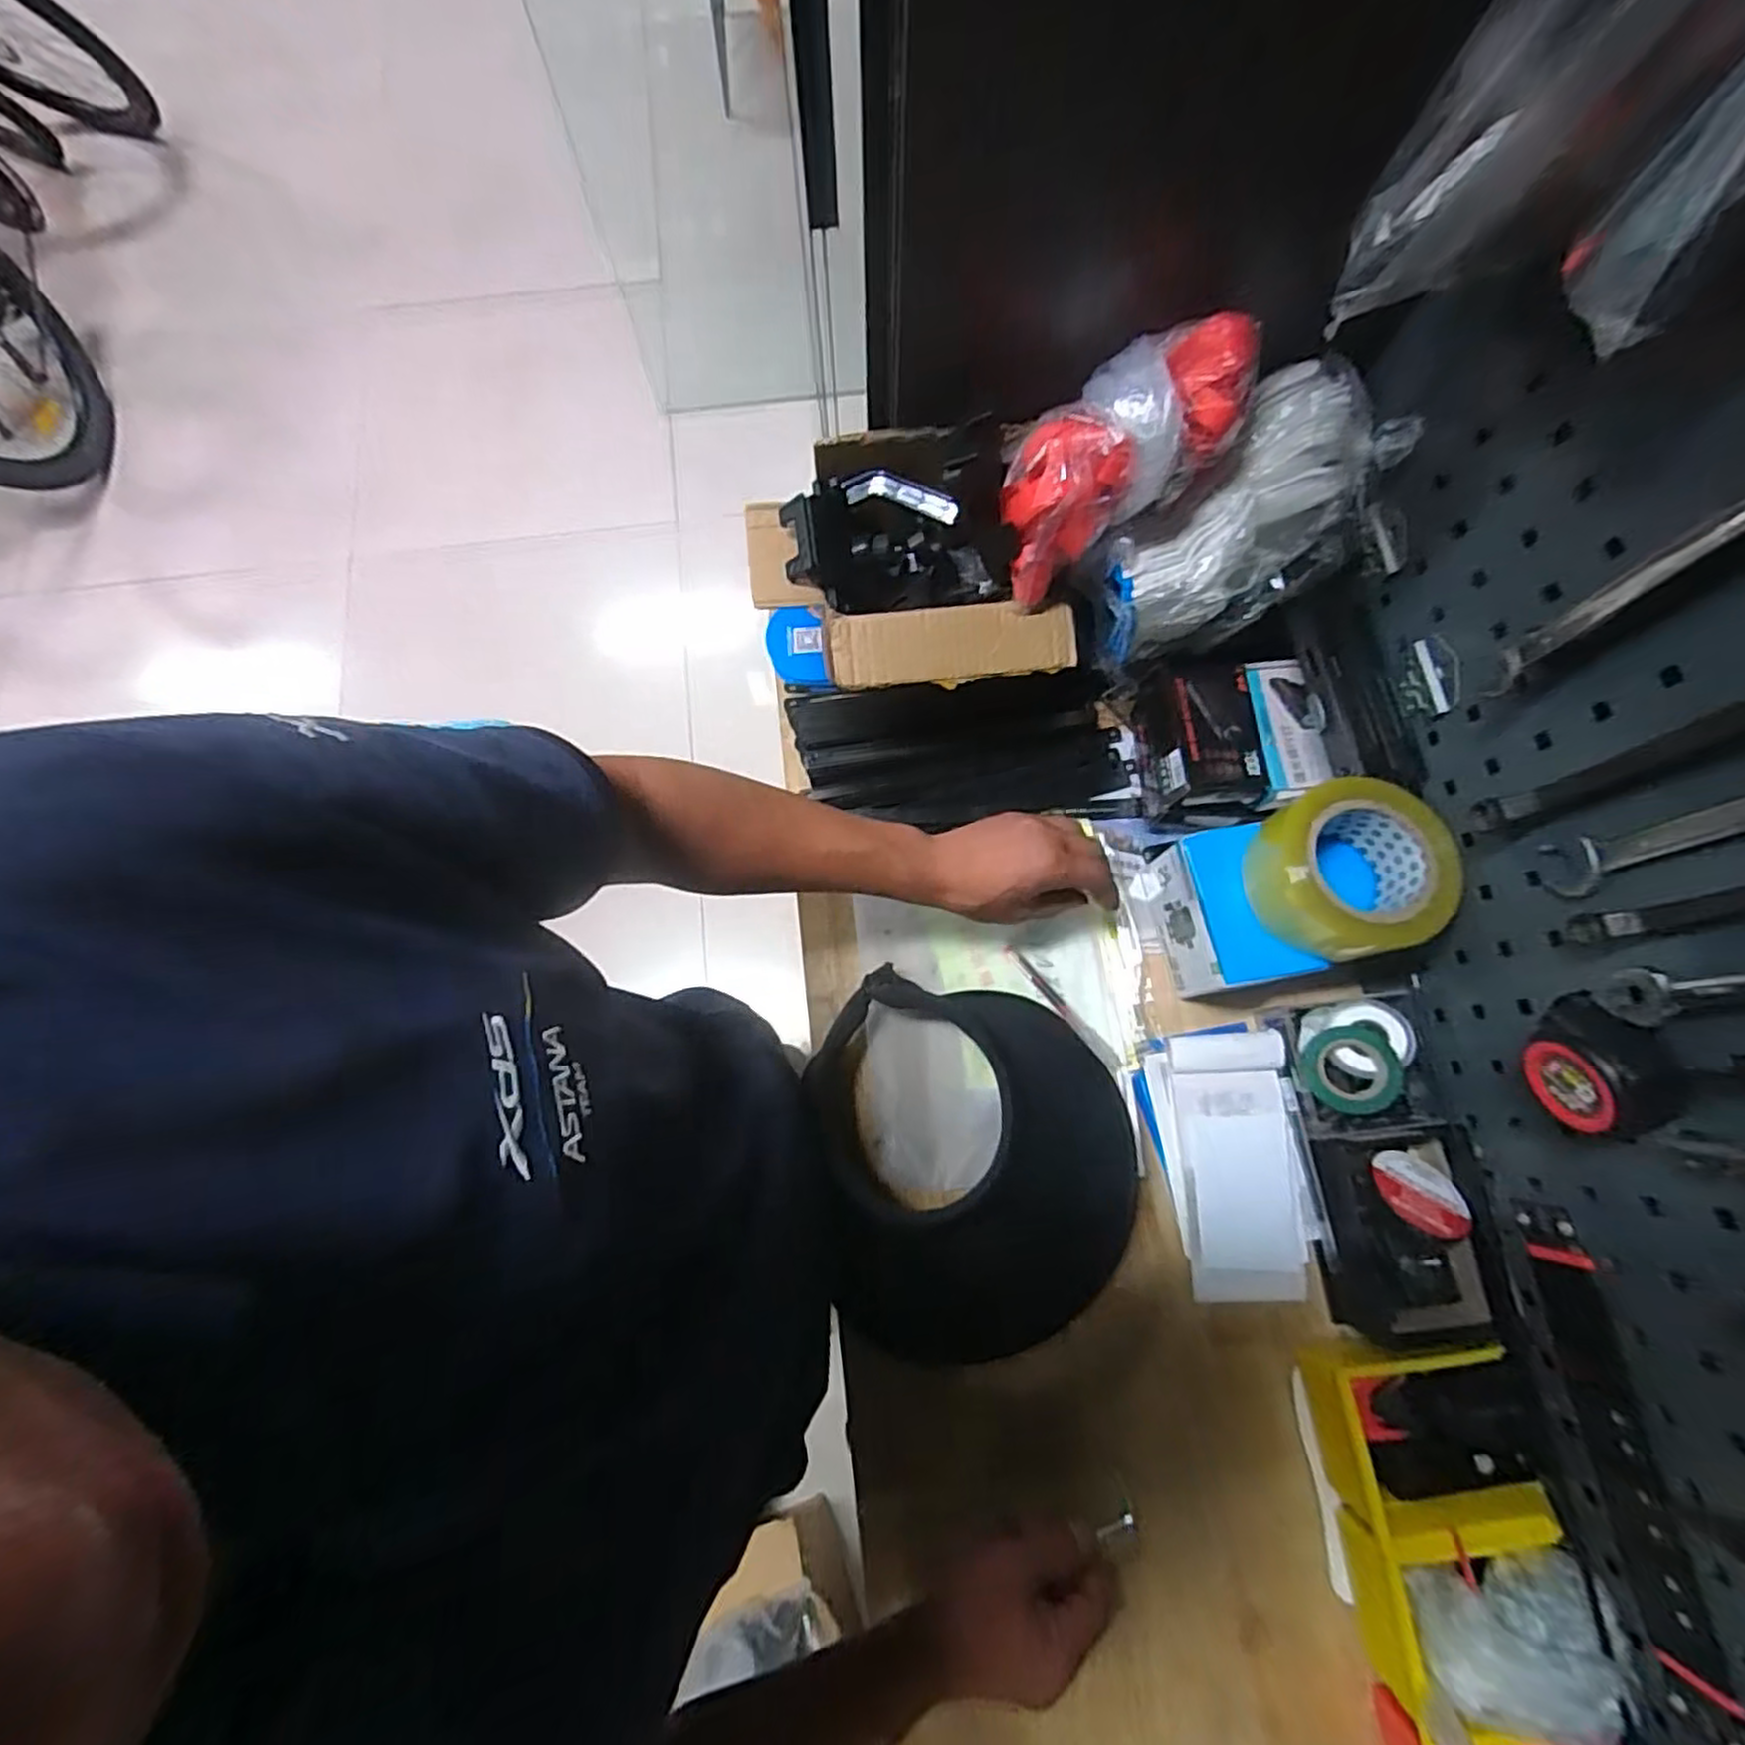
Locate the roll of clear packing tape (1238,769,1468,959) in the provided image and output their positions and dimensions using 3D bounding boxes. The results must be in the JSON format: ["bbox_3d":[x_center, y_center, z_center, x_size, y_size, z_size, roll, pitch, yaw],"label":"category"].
[{"bbox_3d":[0.338,0.000,0.529,0.110,0.073,0.117,-13,75,-2],"label":"roll of clear packing tape"}]

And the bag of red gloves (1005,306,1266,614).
[{"bbox_3d":[0.163,-0.286,0.516,0.204,0.078,0.090,-40,74,26],"label":"bag of red gloves"}]

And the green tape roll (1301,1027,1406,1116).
[{"bbox_3d":[0.360,0.148,0.560,0.062,0.015,0.061,1,76,19],"label":"green tape roll"}]

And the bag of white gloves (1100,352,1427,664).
[{"bbox_3d":[0.272,-0.260,0.567,0.231,0.091,0.146,-33,112,13],"label":"bag of white gloves"}]

